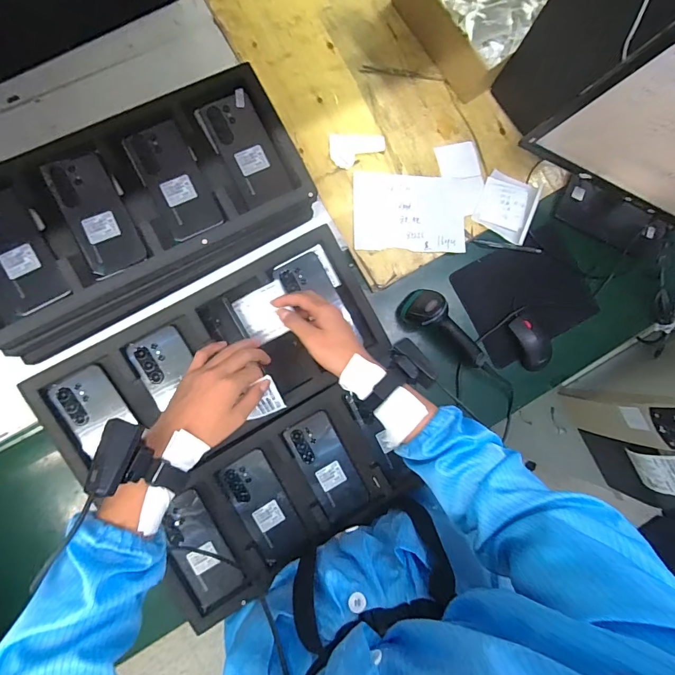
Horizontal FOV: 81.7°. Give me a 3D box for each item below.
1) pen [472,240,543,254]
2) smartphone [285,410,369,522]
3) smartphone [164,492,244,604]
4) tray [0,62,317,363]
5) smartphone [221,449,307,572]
[{"bbox_3d":[0.327,-0.174,0.747,0.135,0.007,0.013,6,85,-7],"label":"pen"},{"bbox_3d":[-0.016,0.208,0.636,0.072,0.004,0.171,-28,91,-9],"label":"smartphone"},{"bbox_3d":[-0.215,0.324,0.604,0.073,0.012,0.161,-29,90,-8],"label":"smartphone"},{"bbox_3d":[-0.285,-0.186,0.557,0.480,0.057,0.242,-29,90,-8],"label":"tray"},{"bbox_3d":[-0.114,0.270,0.613,0.071,0.005,0.176,-27,91,-9],"label":"smartphone"}]

